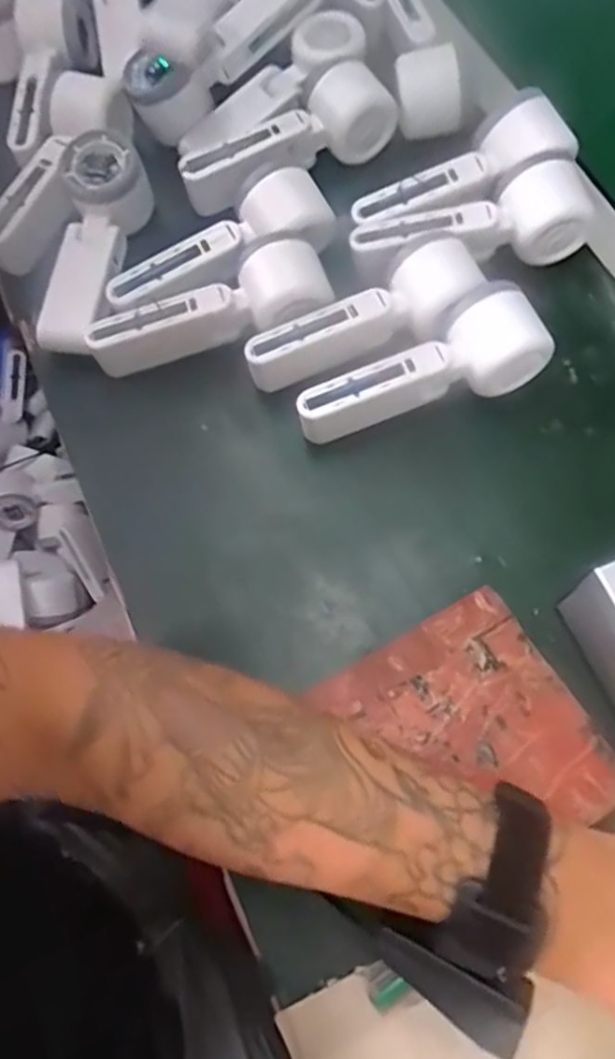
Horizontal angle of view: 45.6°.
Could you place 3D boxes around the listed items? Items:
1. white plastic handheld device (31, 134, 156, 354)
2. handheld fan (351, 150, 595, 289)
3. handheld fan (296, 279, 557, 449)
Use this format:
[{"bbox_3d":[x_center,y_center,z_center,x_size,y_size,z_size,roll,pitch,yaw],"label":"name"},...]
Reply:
[{"bbox_3d":[-0.158,-0.205,0.533,0.060,0.043,0.160,13,84,8],"label":"white plastic handheld device"},{"bbox_3d":[0.114,-0.213,0.517,0.168,0.052,0.052,-12,69,-2],"label":"handheld fan"},{"bbox_3d":[0.071,-0.107,0.484,0.165,0.062,0.054,-15,69,-3],"label":"handheld fan"}]

